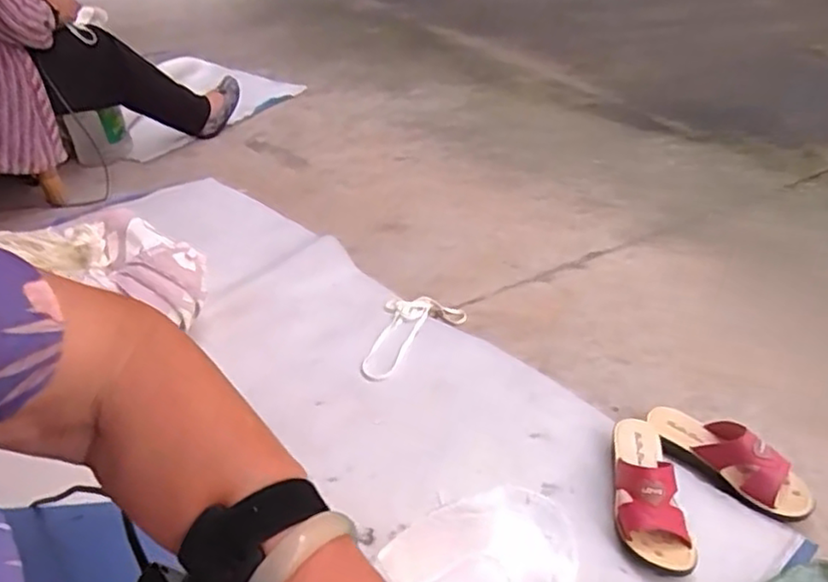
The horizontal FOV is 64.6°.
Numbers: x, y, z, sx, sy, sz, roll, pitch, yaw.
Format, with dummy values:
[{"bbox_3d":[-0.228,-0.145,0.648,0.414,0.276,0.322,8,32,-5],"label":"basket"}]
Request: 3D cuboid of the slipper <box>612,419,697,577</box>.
[{"bbox_3d":[0.310,0.256,0.880,0.087,0.075,0.230,-2,37,5],"label":"slipper"}]

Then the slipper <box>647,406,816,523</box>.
[{"bbox_3d":[0.441,0.227,0.924,0.080,0.062,0.230,-32,44,-32],"label":"slipper"}]

